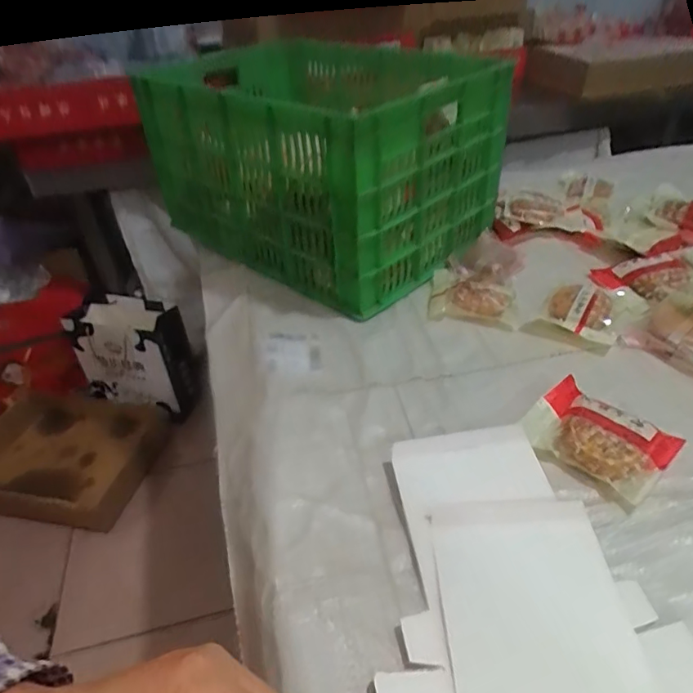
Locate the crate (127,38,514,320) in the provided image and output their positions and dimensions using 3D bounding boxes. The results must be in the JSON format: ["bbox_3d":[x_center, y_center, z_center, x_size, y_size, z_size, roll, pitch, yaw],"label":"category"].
[{"bbox_3d":[-0.058,-0.266,0.790,0.476,0.268,0.302,27,48,34],"label":"crate"}]

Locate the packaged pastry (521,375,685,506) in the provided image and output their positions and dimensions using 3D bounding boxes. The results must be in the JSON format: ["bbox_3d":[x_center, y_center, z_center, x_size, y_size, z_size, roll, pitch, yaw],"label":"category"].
[{"bbox_3d":[0.230,0.080,0.474,0.094,0.023,0.115,-32,46,-30],"label":"packaged pastry"}]

